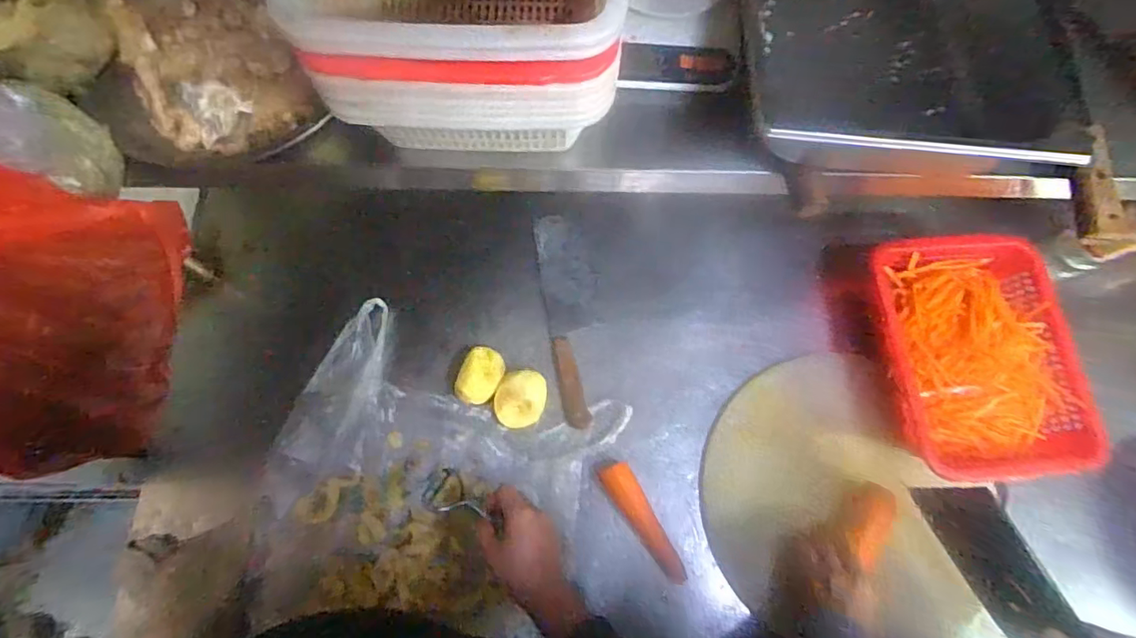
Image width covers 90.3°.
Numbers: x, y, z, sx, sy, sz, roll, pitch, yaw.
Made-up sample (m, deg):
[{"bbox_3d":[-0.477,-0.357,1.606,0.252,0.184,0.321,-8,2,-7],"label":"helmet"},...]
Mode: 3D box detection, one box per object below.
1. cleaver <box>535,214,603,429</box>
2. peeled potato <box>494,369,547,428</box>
[{"bbox_3d":[0.009,-0.005,0.765,0.074,0.022,0.289,-8,73,-5],"label":"cleaver"},{"bbox_3d":[-0.060,0.103,0.723,0.061,0.039,0.071,14,73,2],"label":"peeled potato"}]

